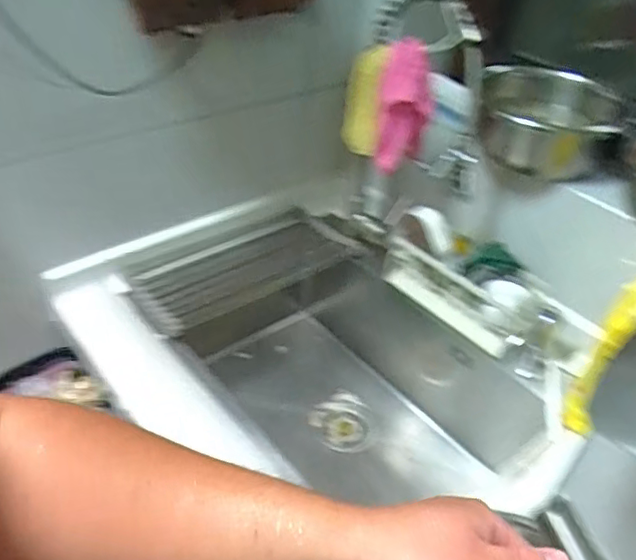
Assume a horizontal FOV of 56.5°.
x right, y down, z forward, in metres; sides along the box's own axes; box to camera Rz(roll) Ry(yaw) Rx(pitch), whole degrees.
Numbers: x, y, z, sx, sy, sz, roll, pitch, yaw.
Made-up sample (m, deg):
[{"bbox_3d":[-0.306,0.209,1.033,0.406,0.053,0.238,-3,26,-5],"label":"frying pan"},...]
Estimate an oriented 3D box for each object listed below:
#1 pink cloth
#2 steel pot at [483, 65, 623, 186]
[{"bbox_3d":[0.115,-0.227,0.790,0.072,0.177,0.051,12,40,9],"label":"pink cloth"},{"bbox_3d":[0.315,-0.224,0.848,0.188,0.109,0.176,3,39,-2],"label":"steel pot"}]

